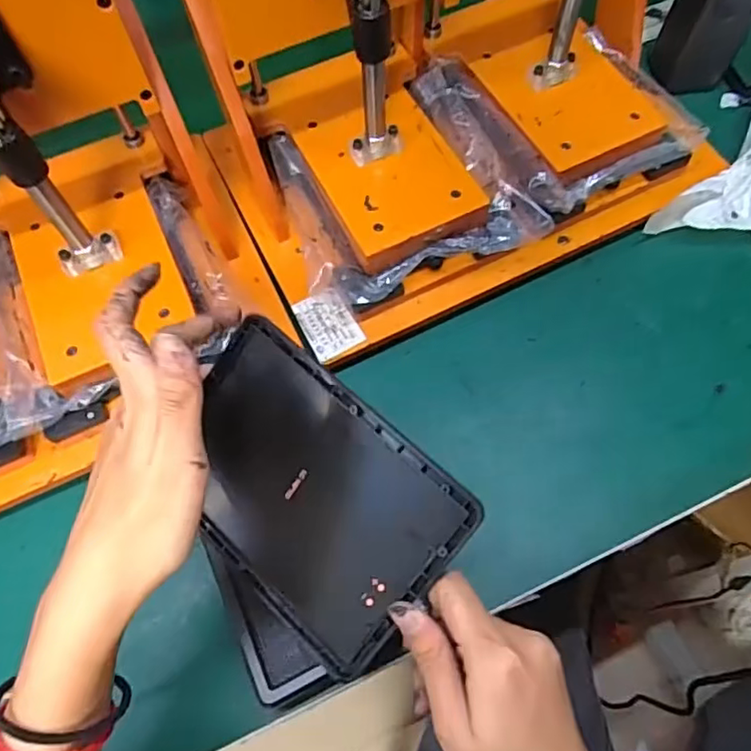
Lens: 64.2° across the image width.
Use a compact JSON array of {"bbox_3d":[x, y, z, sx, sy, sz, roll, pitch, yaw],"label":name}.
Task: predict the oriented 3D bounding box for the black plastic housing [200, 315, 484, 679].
[{"bbox_3d":[-0.040,0.062,0.314,0.159,0.007,0.119,40,104,18],"label":"black plastic housing"}]

